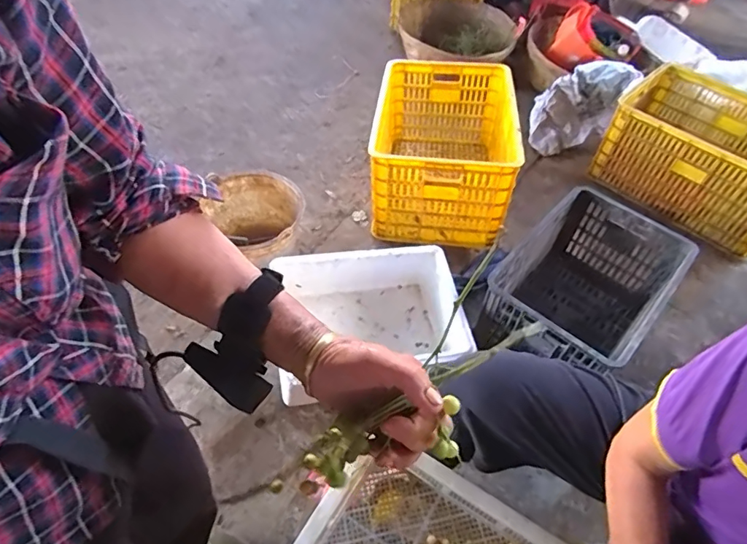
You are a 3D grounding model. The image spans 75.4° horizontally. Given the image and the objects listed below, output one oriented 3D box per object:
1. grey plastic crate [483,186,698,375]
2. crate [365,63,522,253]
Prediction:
[{"bbox_3d":[0.528,0.068,1.287,0.495,0.316,0.357,-36,63,-29],"label":"grey plastic crate"},{"bbox_3d":[0.220,-0.408,1.616,0.435,0.357,0.650,10,51,2],"label":"crate"}]

